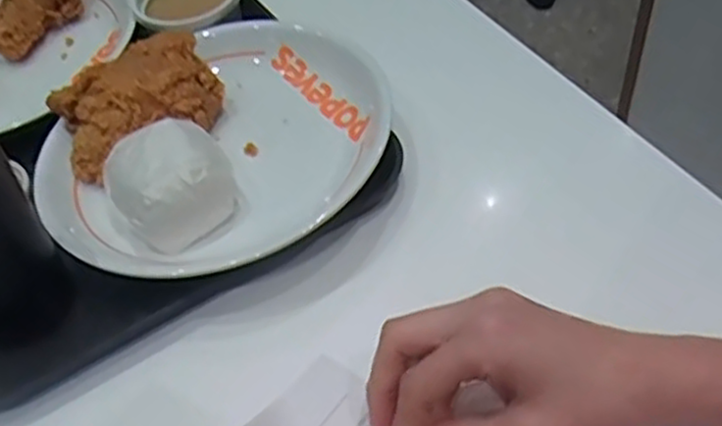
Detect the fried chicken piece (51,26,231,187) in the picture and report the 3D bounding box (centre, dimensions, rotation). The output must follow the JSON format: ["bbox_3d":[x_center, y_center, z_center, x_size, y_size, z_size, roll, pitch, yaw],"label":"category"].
[{"bbox_3d":[-0.142,-0.071,0.467,0.101,0.045,0.059,-24,51,-14],"label":"fried chicken piece"}]

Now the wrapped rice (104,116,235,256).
[{"bbox_3d":[-0.110,-0.019,0.424,0.068,0.043,0.066,-29,52,-18],"label":"wrapped rice"}]

